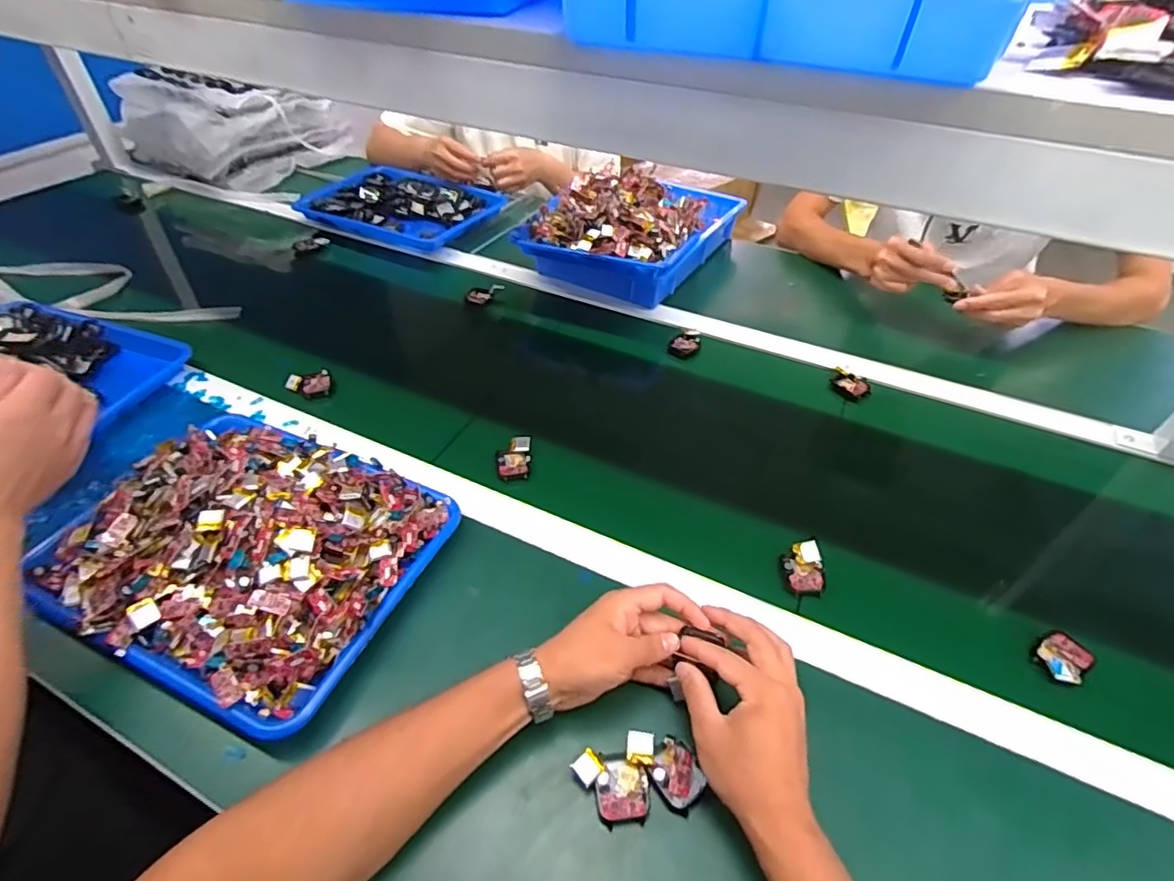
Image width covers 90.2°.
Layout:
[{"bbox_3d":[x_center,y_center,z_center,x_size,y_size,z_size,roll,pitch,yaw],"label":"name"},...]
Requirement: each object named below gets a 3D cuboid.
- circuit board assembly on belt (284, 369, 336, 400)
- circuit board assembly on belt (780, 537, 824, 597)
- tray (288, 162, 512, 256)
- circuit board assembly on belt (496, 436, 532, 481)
[{"bbox_3d":[-0.359,-0.072,0.758,0.056,0.017,0.039,-18,47,-19],"label":"circuit board assembly on belt"},{"bbox_3d":[0.209,0.123,0.565,0.039,0.007,0.054,-14,52,8],"label":"circuit board assembly on belt"},{"bbox_3d":[-0.349,-0.446,1.114,0.339,0.045,0.244,21,48,19],"label":"tray"},{"bbox_3d":[-0.082,0.020,0.662,0.037,0.009,0.054,2,58,-6],"label":"circuit board assembly on belt"}]

